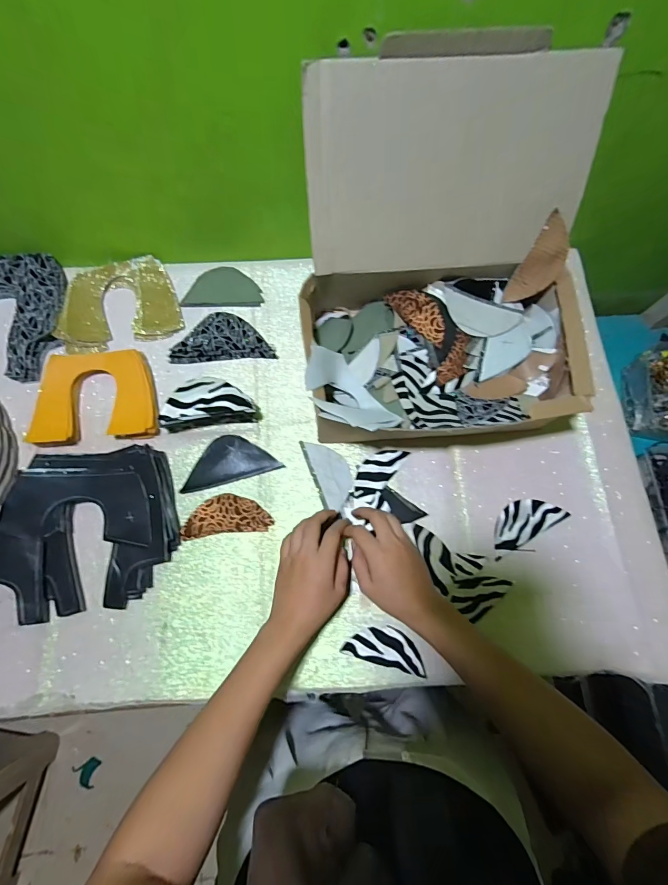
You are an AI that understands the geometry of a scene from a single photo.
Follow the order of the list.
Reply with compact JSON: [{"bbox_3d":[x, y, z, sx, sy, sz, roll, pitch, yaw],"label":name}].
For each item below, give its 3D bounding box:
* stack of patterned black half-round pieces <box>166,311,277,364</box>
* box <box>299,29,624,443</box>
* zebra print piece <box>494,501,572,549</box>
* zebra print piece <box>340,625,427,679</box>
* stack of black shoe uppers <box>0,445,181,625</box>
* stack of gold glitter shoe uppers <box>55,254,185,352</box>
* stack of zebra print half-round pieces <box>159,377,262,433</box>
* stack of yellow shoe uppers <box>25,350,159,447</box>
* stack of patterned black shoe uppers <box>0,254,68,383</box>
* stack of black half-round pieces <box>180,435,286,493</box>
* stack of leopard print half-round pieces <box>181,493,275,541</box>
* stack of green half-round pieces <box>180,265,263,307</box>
[{"bbox_3d":[-0.162,-0.156,0.567,0.145,0.015,0.074,-4,75,-3],"label":"stack of patterned black half-round pieces"},{"bbox_3d":[0.132,-0.190,0.456,0.322,0.261,0.319,-2,75,-2],"label":"box"},{"bbox_3d":[0.252,0.103,0.511,0.099,0.009,0.052,-27,78,-8],"label":"zebra print piece"},{"bbox_3d":[0.063,0.247,0.468,0.096,0.007,0.044,12,67,5],"label":"zebra print piece"},{"bbox_3d":[-0.303,0.107,0.479,0.202,0.039,0.188,-8,76,-4],"label":"stack of black shoe uppers"},{"bbox_3d":[-0.316,-0.207,0.568,0.161,0.021,0.135,-15,76,-5],"label":"stack of gold glitter shoe uppers"},{"bbox_3d":[-0.164,-0.050,0.515,0.116,0.056,0.051,-9,76,-4],"label":"stack of zebra print half-round pieces"},{"bbox_3d":[-0.321,-0.059,0.519,0.156,0.030,0.126,-10,76,-4],"label":"stack of yellow shoe uppers"},{"bbox_3d":[-0.481,-0.179,0.547,0.181,0.023,0.180,-4,75,-3],"label":"stack of patterned black shoe uppers"},{"bbox_3d":[-0.142,0.023,0.522,0.126,0.008,0.062,-17,76,-6],"label":"stack of black half-round pieces"},{"bbox_3d":[-0.139,0.094,0.502,0.111,0.009,0.050,-6,76,-3],"label":"stack of leopard print half-round pieces"},{"bbox_3d":[-0.168,-0.237,0.589,0.113,0.004,0.069,0,75,-2],"label":"stack of green half-round pieces"}]

